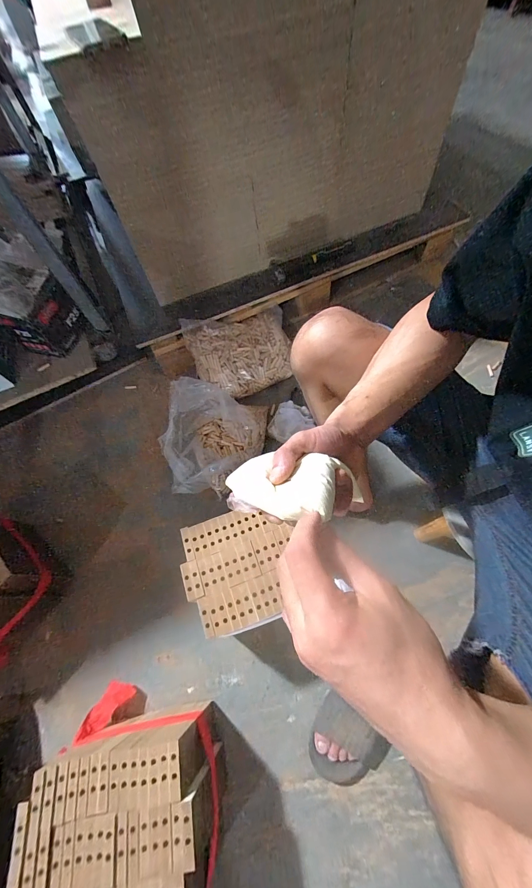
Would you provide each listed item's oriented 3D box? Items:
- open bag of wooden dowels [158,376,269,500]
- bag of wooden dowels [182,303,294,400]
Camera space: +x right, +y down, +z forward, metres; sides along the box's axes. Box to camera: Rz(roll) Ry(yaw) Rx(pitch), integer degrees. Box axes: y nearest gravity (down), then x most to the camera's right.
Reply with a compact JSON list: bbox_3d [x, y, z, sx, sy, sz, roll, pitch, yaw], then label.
[{"bbox_3d":[-0.134,-0.025,0.760,0.237,0.153,0.243,2,63,7],"label":"open bag of wooden dowels"},{"bbox_3d":[-0.065,-0.284,0.920,0.315,0.127,0.240,-20,63,-4],"label":"bag of wooden dowels"}]

